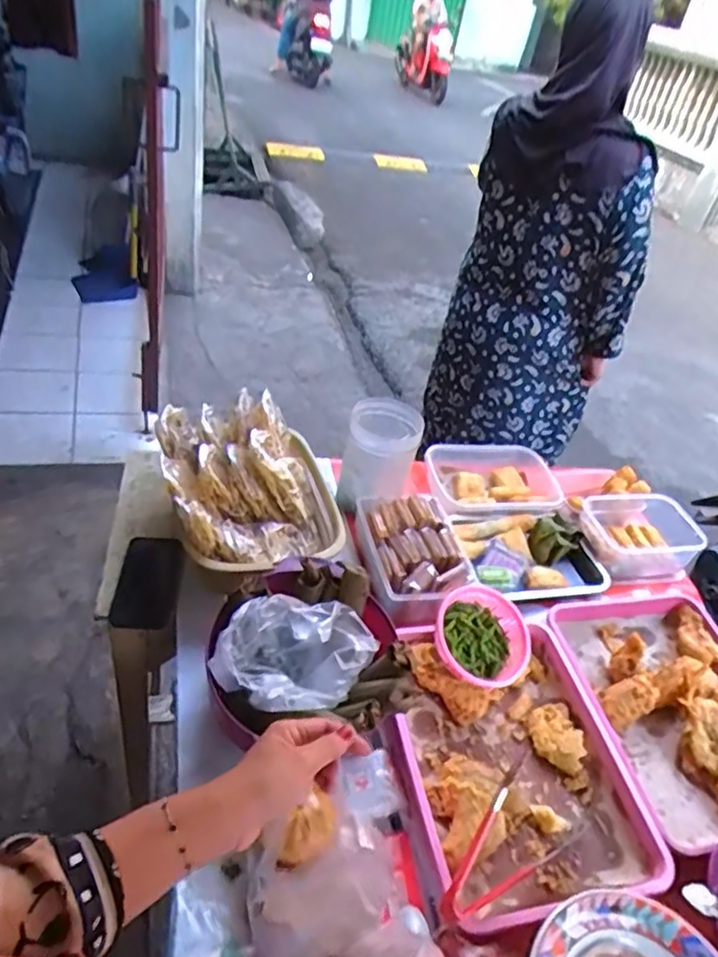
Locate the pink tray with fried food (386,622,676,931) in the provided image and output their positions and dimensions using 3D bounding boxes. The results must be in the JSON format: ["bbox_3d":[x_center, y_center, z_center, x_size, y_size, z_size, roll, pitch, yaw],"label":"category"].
[{"bbox_3d":[0.187,0.342,0.788,0.283,0.050,0.354,-1,41,-15],"label":"pink tray with fried food"}]

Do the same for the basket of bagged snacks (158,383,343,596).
[{"bbox_3d":[-0.159,0.030,0.982,0.274,0.149,0.305,-5,42,-19],"label":"basket of bagged snacks"}]

